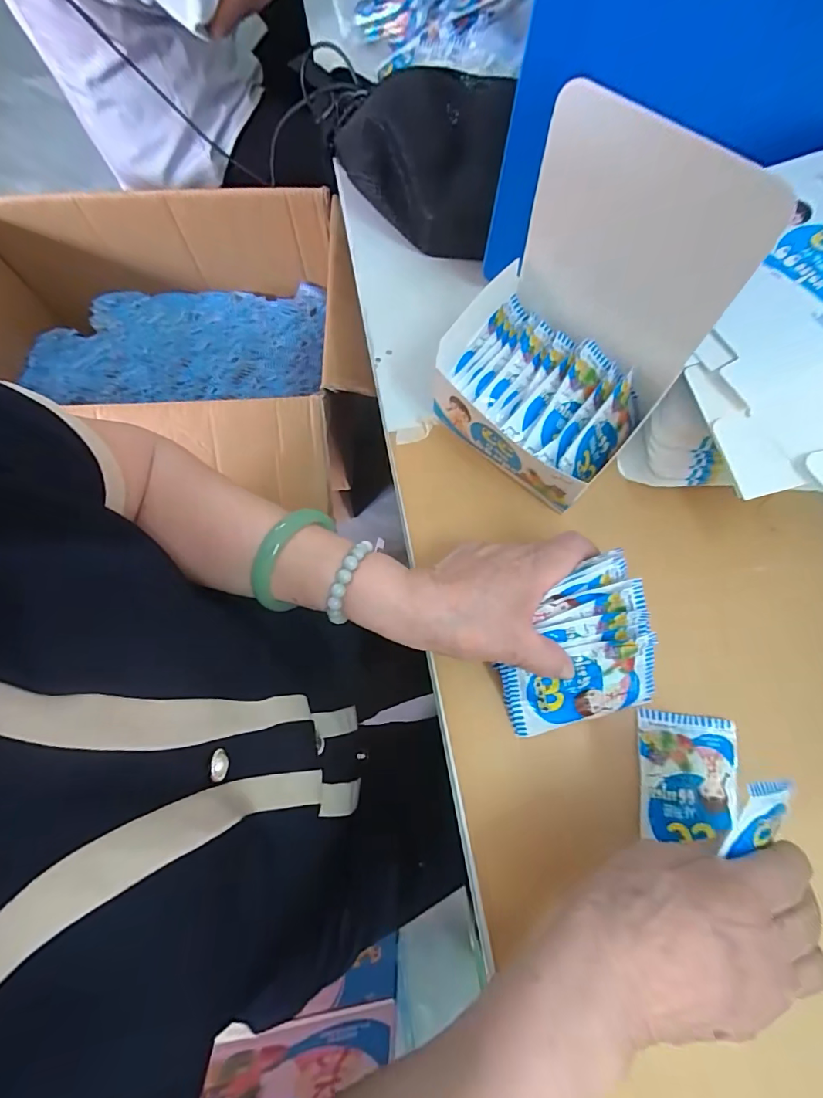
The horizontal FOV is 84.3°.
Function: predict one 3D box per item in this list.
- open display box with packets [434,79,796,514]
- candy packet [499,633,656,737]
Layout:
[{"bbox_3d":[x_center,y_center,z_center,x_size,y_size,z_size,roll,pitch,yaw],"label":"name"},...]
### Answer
[{"bbox_3d":[0.101,-0.142,0.291,0.117,0.171,0.145,-44,78,-12],"label":"open display box with packets"},{"bbox_3d":[0.118,0.095,0.314,0.103,0.011,0.060,-15,110,1],"label":"candy packet"}]

